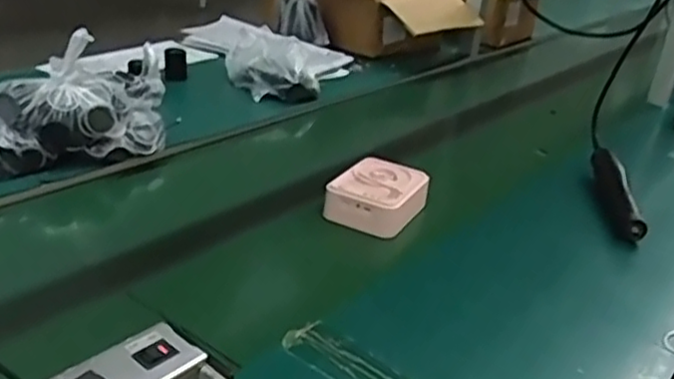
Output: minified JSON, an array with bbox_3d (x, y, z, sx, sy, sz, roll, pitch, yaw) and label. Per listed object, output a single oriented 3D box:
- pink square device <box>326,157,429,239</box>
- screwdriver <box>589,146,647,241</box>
[{"bbox_3d":[0.057,0.008,0.890,0.102,0.050,0.120,20,28,25],"label":"pink square device"},{"bbox_3d":[0.378,-0.004,0.954,0.046,0.032,0.204,6,39,-1],"label":"screwdriver"}]

